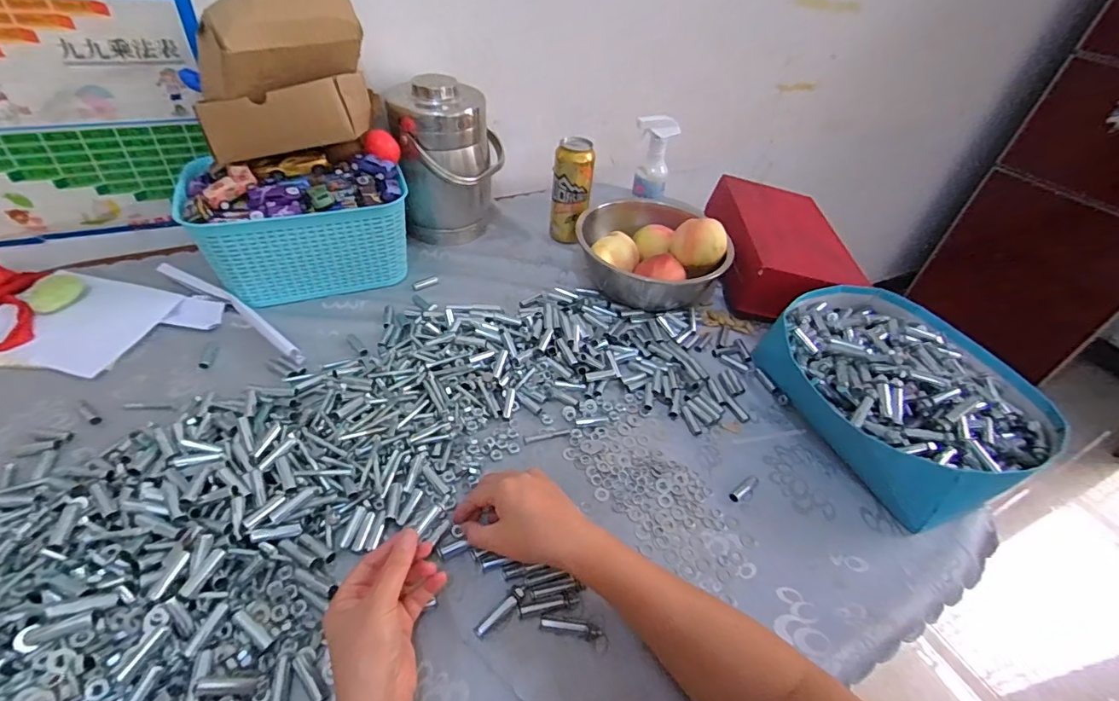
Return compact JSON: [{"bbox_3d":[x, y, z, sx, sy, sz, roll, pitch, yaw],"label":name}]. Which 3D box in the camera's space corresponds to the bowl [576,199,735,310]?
[{"bbox_3d":[0.141,-0.145,0.763,0.201,0.113,0.201,3,44,-3],"label":"bowl"}]

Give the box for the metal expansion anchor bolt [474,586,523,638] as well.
[{"bbox_3d":[-0.052,0.228,0.428,0.050,0.011,0.012,-32,55,-33],"label":"metal expansion anchor bolt"}]

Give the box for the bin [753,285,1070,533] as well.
[{"bbox_3d":[0.413,0.042,0.609,0.261,0.094,0.299,-11,46,-17],"label":"bin"}]

